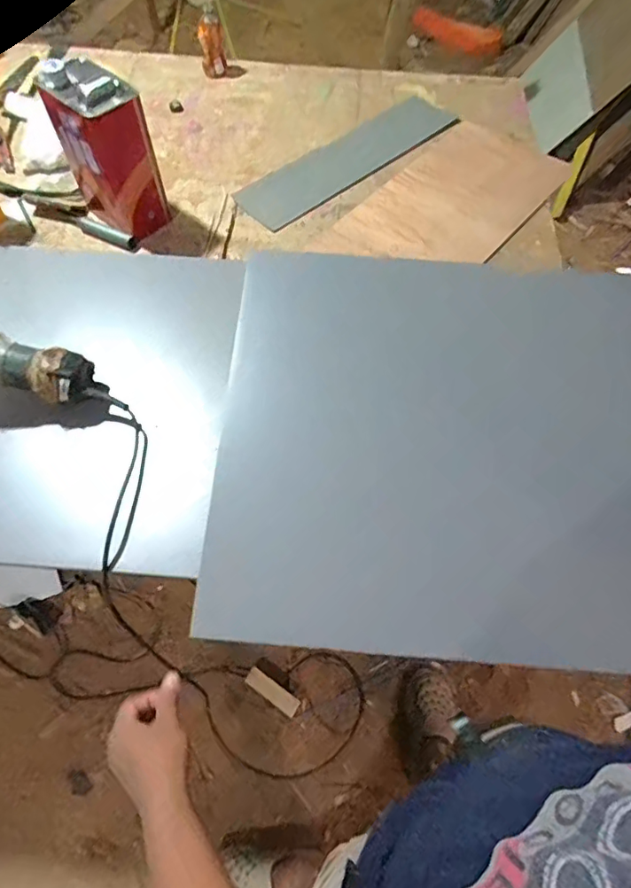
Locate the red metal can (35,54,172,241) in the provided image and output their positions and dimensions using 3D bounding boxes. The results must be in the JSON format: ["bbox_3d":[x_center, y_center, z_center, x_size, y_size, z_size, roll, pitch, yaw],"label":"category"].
[{"bbox_3d":[-0.380,-0.534,0.930,0.168,0.245,0.111,40,67,16],"label":"red metal can"}]

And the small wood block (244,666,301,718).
[{"bbox_3d":[-0.115,0.666,1.355,0.156,0.022,0.046,32,65,13],"label":"small wood block"}]

